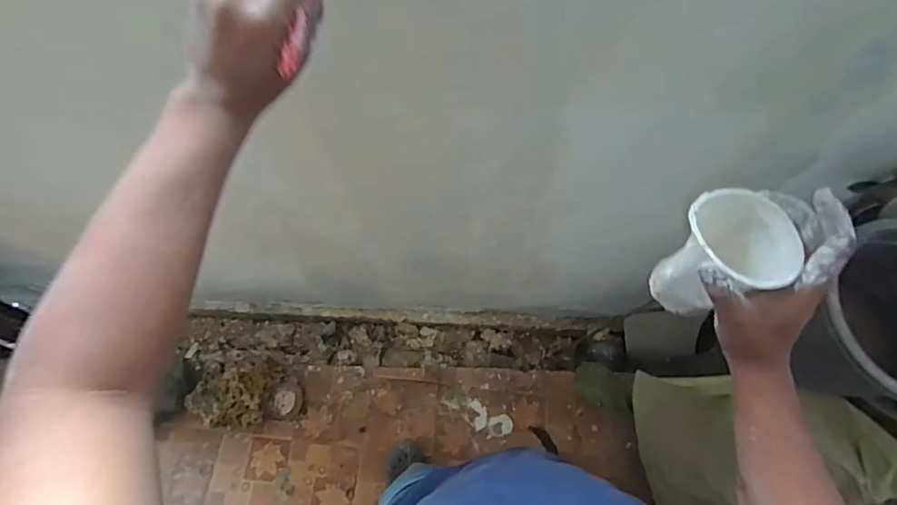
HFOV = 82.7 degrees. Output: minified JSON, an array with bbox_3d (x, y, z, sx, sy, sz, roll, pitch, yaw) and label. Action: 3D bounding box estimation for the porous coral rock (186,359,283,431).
[{"bbox_3d":[-0.592,0.403,1.434,0.230,0.123,0.180,-12,68,-4],"label":"porous coral rock"}]

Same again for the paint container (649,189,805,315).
[{"bbox_3d":[0.233,0.001,0.440,0.087,0.098,0.084,0,68,1],"label":"paint container"}]

